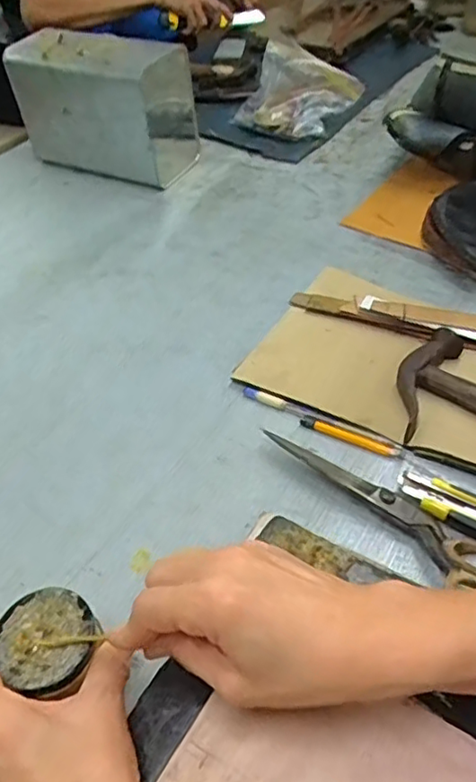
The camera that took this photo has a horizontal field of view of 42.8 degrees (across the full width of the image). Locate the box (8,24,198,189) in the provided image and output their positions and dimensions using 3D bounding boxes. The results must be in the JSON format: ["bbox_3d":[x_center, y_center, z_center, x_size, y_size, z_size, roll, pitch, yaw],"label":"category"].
[{"bbox_3d":[-0.185,-0.398,0.839,0.228,0.164,0.117,22,52,23],"label":"box"}]

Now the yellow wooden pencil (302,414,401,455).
[{"bbox_3d":[0.092,0.036,0.505,0.082,0.005,0.010,17,50,20],"label":"yellow wooden pencil"}]

